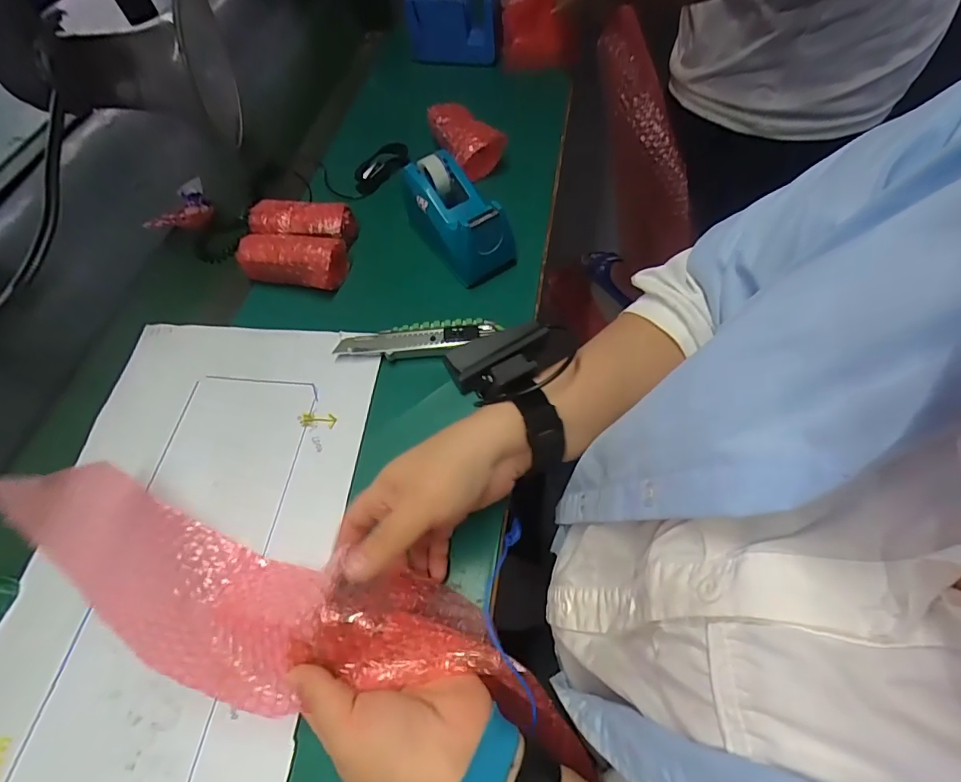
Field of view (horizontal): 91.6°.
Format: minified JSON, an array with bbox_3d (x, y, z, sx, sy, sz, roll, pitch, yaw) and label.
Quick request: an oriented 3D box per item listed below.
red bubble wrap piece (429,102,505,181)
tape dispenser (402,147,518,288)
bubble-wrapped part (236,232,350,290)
[{"bbox_3d":[-0.021,-0.307,0.561,0.056,0.043,0.114,-28,62,-12],"label":"red bubble wrap piece"},{"bbox_3d":[-0.027,-0.174,0.470,0.061,0.072,0.125,-34,64,-15],"label":"tape dispenser"},{"bbox_3d":[-0.193,-0.139,0.484,0.100,0.038,0.051,11,61,10],"label":"bubble-wrapped part"}]

